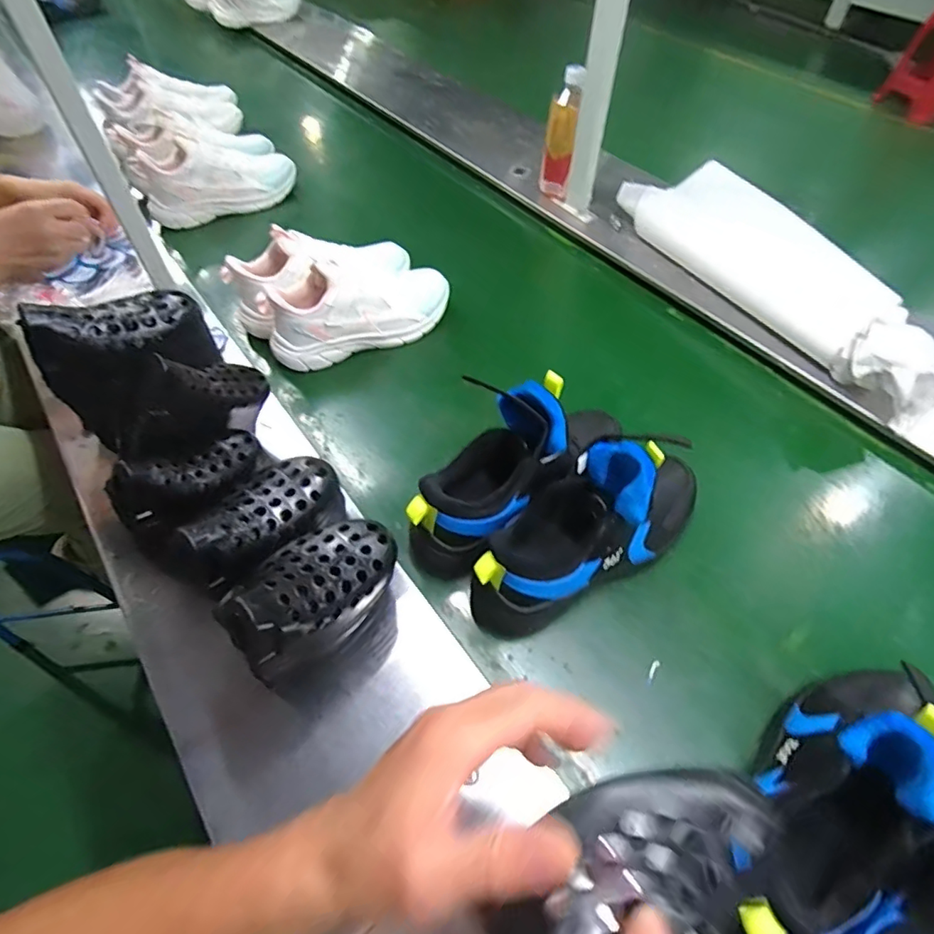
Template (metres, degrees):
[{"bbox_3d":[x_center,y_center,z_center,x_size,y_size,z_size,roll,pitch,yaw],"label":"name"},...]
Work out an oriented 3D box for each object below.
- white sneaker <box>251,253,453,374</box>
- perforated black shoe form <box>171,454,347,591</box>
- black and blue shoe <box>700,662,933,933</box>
[{"bbox_3d":[-0.149,-0.227,0.749,0.267,0.125,0.093,-26,59,-17],"label":"white sneaker"},{"bbox_3d":[-0.181,0.046,0.465,0.068,0.054,0.150,32,46,22],"label":"perforated black shoe form"},{"bbox_3d":[0.266,0.234,0.381,0.243,0.144,0.097,-34,62,-22],"label":"black and blue shoe"}]

